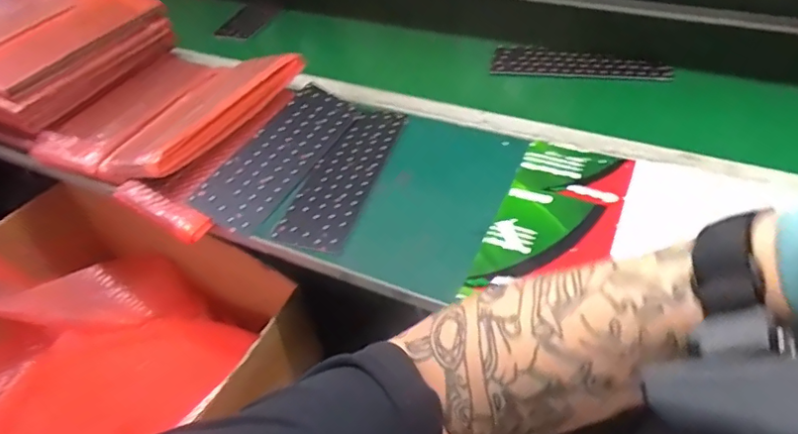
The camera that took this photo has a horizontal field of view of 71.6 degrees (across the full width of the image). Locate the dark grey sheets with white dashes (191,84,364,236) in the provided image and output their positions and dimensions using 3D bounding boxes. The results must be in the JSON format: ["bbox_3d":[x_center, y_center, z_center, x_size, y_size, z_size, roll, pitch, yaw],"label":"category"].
[{"bbox_3d":[-0.161,-0.088,0.764,0.096,0.009,0.271,31,56,6],"label":"dark grey sheets with white dashes"}]

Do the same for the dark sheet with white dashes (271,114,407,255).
[{"bbox_3d":[-0.067,-0.059,0.744,0.096,0.010,0.266,12,49,19],"label":"dark sheet with white dashes"}]

